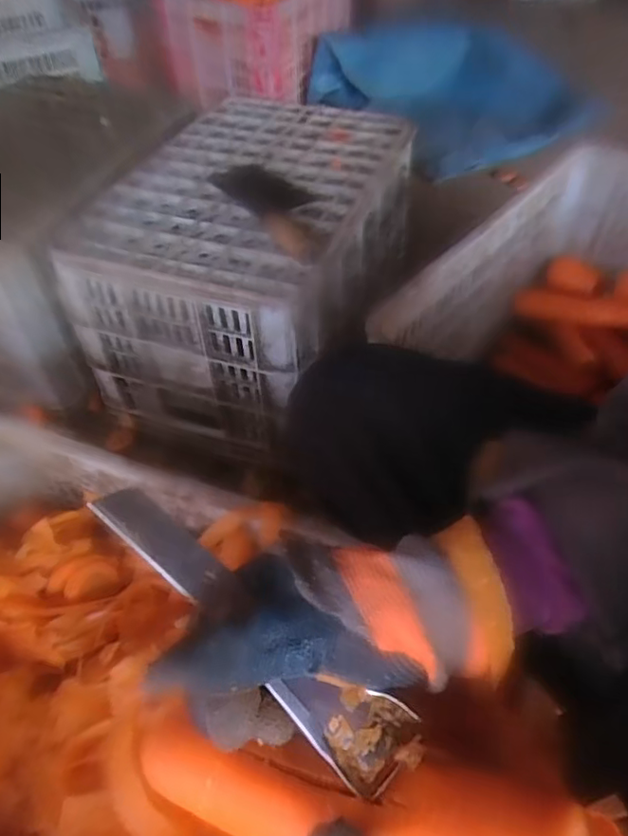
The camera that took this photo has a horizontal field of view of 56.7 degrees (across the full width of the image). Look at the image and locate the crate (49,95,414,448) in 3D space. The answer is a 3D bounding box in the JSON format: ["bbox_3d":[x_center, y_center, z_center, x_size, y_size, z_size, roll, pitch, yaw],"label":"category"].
[{"bbox_3d":[-0.085,-0.237,0.863,0.353,0.258,0.472,12,50,13],"label":"crate"}]

